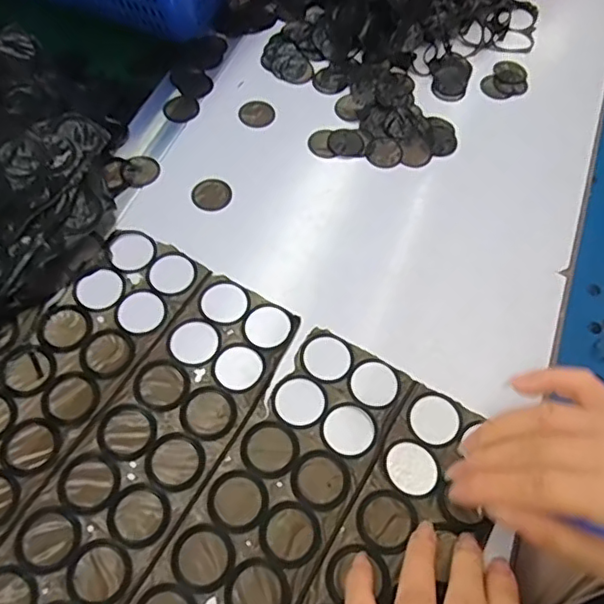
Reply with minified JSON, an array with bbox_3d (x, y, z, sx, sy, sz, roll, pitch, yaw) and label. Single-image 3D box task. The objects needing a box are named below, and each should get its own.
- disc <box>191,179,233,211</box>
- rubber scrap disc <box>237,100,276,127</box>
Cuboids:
[{"bbox_3d":[-0.065,-0.077,0.420,0.029,0.005,0.025,-9,63,-7],"label":"disc"},{"bbox_3d":[-0.035,-0.149,0.457,0.029,0.004,0.028,1,62,-2],"label":"rubber scrap disc"}]

